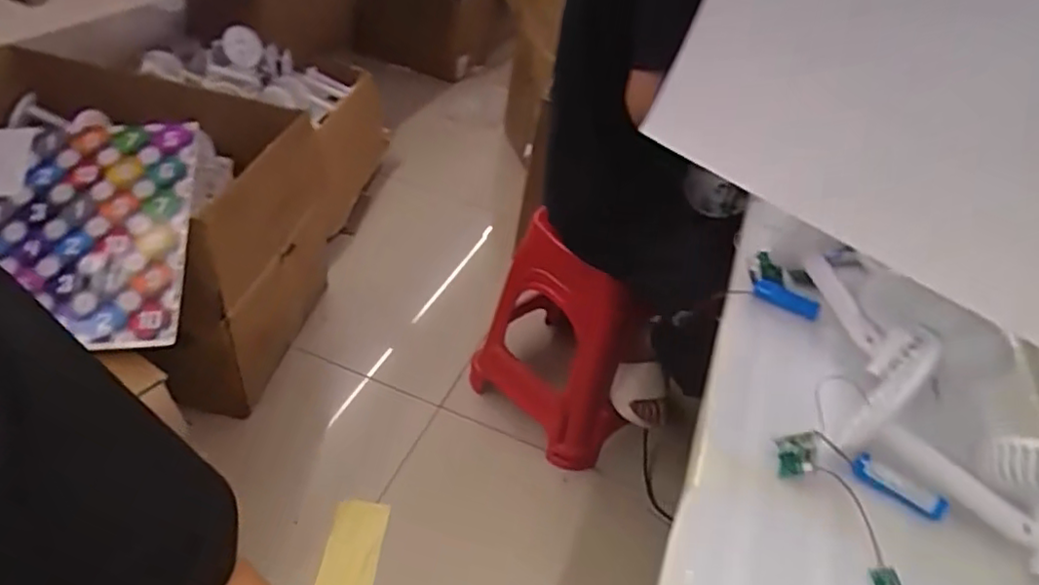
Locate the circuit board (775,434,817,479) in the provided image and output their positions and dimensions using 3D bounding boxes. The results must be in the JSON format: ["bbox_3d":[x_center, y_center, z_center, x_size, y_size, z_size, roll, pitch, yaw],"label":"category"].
[{"bbox_3d":[0.218,0.128,0.504,0.005,0.030,0.032,35,47,-38],"label":"circuit board"}]

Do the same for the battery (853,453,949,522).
[{"bbox_3d":[0.294,0.149,0.496,0.071,0.020,0.018,24,41,20],"label":"battery"}]

